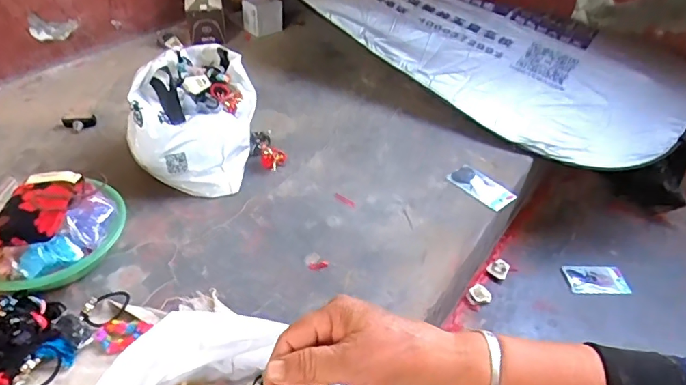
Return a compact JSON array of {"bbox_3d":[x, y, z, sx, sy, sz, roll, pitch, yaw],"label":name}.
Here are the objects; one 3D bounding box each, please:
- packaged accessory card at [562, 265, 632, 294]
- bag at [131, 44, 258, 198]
[{"bbox_3d":[0.576,0.193,1.064,0.129,0.013,0.066,3,42,0],"label":"packaged accessory card"},{"bbox_3d":[-0.294,-0.175,0.988,0.199,0.199,0.323,6,42,2],"label":"bag"}]

